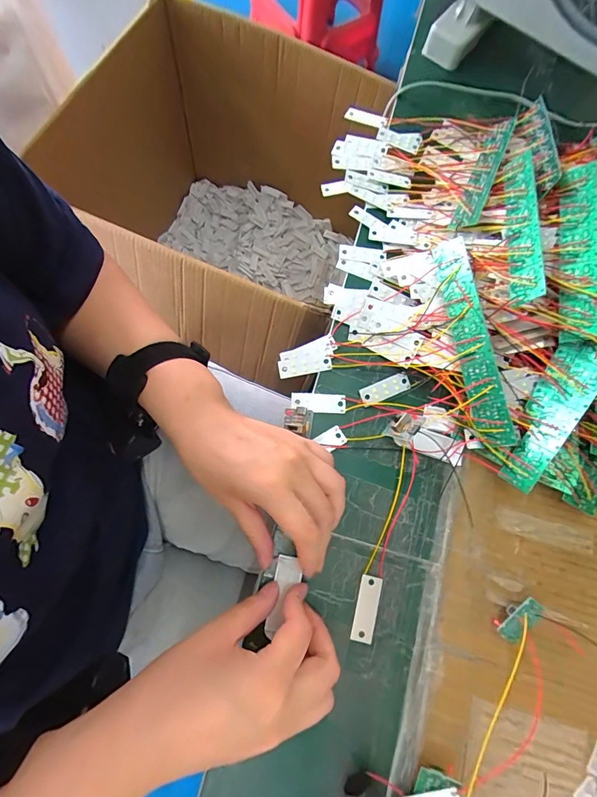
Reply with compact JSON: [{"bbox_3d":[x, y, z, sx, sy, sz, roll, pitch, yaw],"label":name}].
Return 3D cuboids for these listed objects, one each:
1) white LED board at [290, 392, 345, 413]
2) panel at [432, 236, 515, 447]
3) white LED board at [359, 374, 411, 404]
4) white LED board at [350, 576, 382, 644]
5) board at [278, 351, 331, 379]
[{"bbox_3d":[0.017,0.003,0.326,0.046,0.009,0.015,4,75,-4],"label":"white LED board"},{"bbox_3d":[0.141,-0.049,0.311,0.026,0.007,0.174,-17,77,33],"label":"panel"},{"bbox_3d":[0.075,-0.007,0.332,0.045,0.004,0.016,-20,96,-7],"label":"white LED board"},{"bbox_3d":[0.052,0.159,0.287,0.017,0.004,0.046,14,74,-1],"label":"white LED board"},{"bbox_3d":[0.005,-0.029,0.338,0.046,0.004,0.016,-11,79,2],"label":"board"}]

